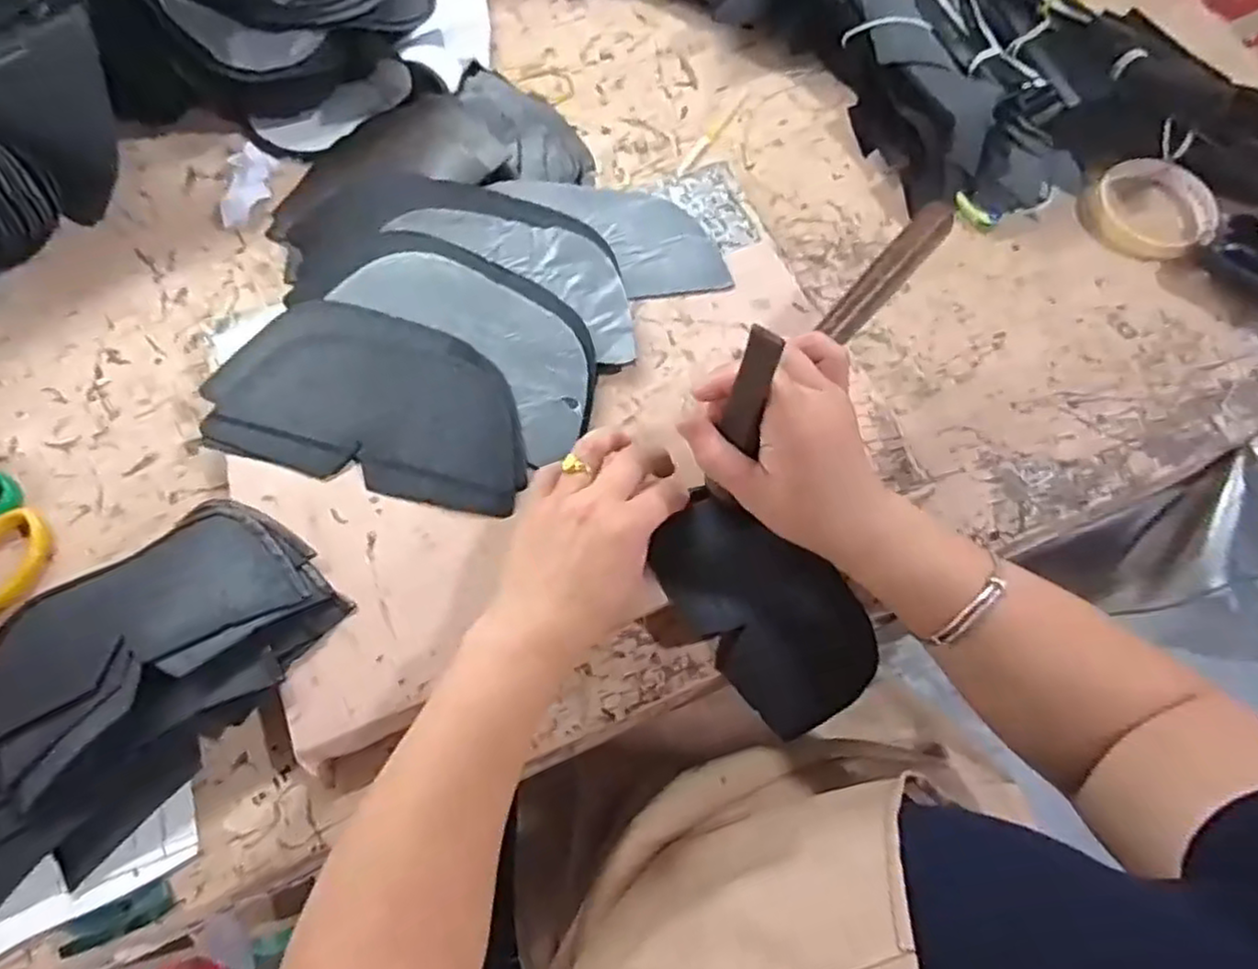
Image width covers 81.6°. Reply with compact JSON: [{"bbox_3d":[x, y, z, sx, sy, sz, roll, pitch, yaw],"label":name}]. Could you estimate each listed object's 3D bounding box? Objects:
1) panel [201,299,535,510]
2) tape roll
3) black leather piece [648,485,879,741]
[{"bbox_3d":[-0.163,-0.055,0.467,0.210,0.016,0.110,13,67,6],"label":"panel"},{"bbox_3d":[0.404,-0.213,0.561,0.088,0.021,0.087,0,67,0],"label":"tape roll"},{"bbox_3d":[0.080,0.074,0.432,0.087,0.010,0.146,-43,87,1],"label":"black leather piece"}]

